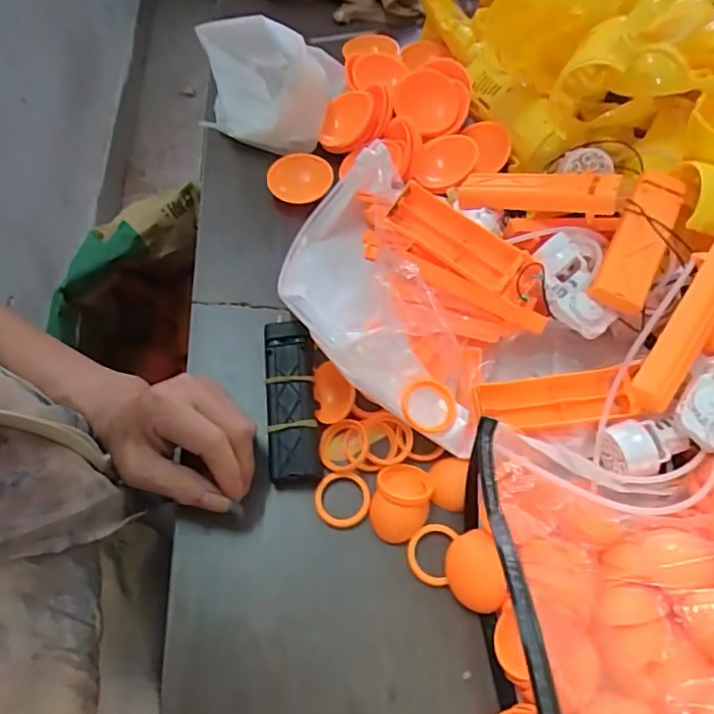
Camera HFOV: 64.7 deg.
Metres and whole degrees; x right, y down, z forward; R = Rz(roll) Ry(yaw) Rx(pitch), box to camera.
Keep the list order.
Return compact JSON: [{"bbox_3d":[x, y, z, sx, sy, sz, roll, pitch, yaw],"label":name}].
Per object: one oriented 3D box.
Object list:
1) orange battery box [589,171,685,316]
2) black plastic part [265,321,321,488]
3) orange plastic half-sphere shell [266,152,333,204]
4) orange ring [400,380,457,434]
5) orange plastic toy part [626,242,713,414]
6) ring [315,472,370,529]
[{"bbox_3d":[0.192,-0.081,0.383,0.033,0.026,0.112,26,65,14],"label":"orange battery box"},{"bbox_3d":[-0.043,0.030,0.375,0.033,0.029,0.106,-5,62,-1],"label":"black plastic part"},{"bbox_3d":[-0.047,-0.155,0.482,0.054,0.020,0.055,-1,62,1],"label":"orange plastic half-sphere shell"},{"bbox_3d":[0.046,0.032,0.360,0.036,0.007,0.033,6,68,-14],"label":"orange ring"},{"bbox_3d":[0.201,-0.019,0.341,0.029,0.022,0.110,29,91,16],"label":"orange plastic toy part"},{"bbox_3d":[-0.009,0.090,0.356,0.034,0.007,0.033,-1,62,1],"label":"ring"}]

